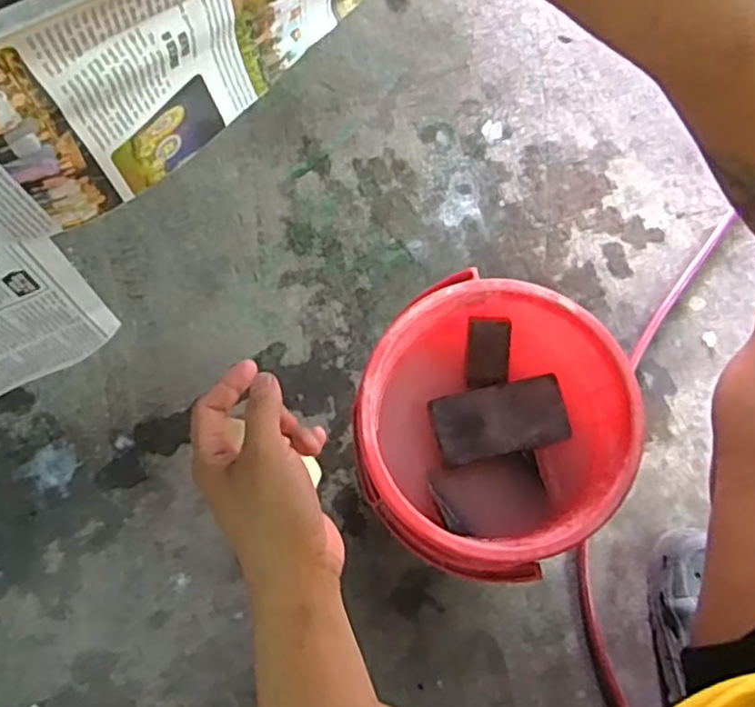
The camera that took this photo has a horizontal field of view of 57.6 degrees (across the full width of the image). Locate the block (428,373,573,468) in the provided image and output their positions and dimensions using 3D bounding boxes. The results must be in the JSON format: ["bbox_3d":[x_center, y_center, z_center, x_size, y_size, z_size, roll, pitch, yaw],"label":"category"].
[{"bbox_3d":[0.119,0.063,0.657,0.128,0.017,0.066,-12,75,-7],"label":"block"}]

